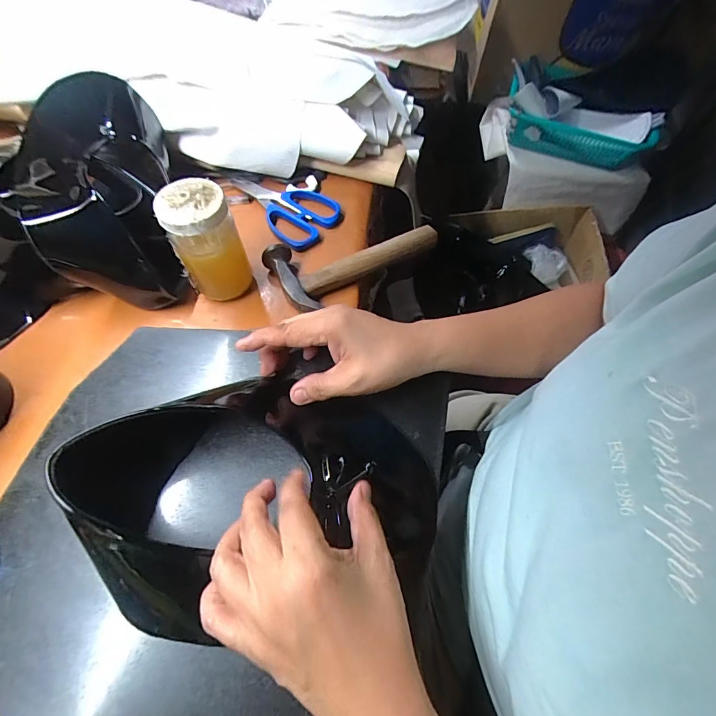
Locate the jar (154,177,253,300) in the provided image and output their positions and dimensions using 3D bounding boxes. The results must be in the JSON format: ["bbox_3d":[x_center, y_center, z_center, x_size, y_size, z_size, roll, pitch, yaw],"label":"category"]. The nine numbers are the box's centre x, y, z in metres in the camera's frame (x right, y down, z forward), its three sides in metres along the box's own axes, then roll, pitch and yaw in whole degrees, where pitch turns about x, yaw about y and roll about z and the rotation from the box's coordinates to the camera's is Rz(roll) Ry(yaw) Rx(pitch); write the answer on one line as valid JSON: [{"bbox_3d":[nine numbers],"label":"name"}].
[{"bbox_3d":[-0.146,-0.109,0.382,0.059,0.118,0.047,-25,65,-13],"label":"jar"}]

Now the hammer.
[{"bbox_3d":[-0.004,-0.121,0.444,0.185,0.031,0.083,-30,66,-16],"label":"hammer"}]

